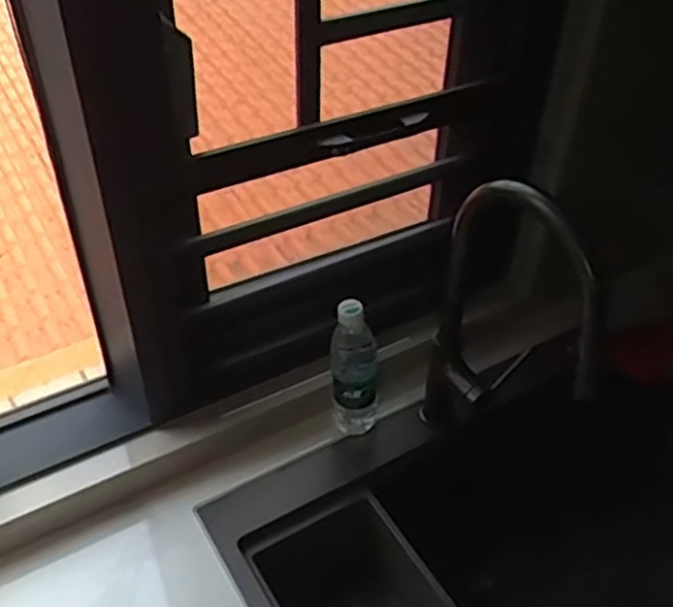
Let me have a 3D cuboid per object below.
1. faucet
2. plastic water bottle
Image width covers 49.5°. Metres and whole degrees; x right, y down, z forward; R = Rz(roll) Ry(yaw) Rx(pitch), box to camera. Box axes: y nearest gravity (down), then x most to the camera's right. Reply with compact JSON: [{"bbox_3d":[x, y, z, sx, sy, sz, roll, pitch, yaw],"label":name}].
[{"bbox_3d":[0.214,0.030,0.894,0.095,0.413,0.227,-24,47,-26],"label":"faucet"},{"bbox_3d":[0.026,0.093,1.004,0.067,0.246,0.060,1,41,0],"label":"plastic water bottle"}]

